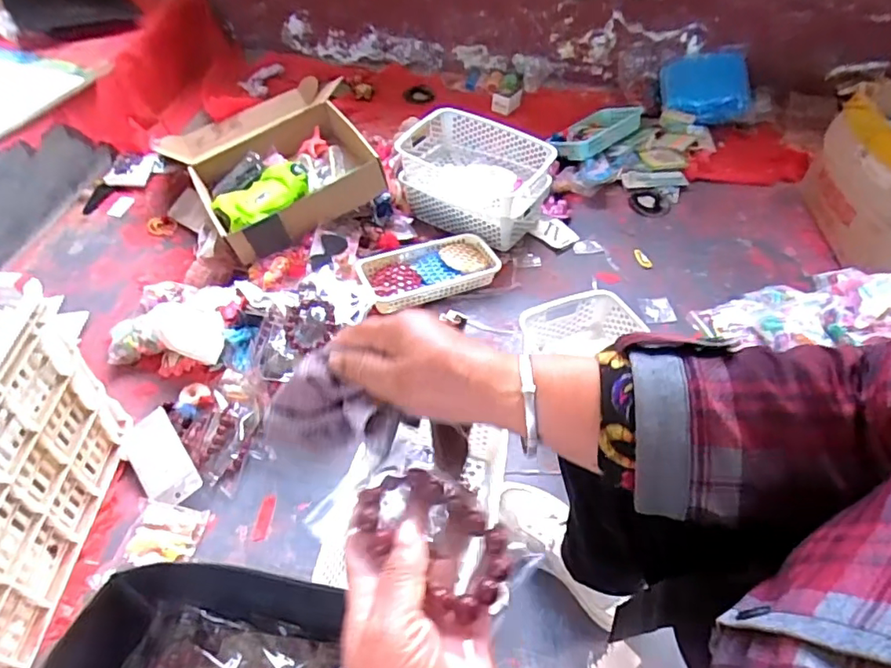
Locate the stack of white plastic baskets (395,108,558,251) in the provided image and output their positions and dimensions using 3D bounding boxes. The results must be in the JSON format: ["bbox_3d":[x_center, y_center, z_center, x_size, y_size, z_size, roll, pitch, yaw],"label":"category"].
[{"bbox_3d":[0.050,-0.327,1.189,0.306,0.181,0.212,24,51,17],"label":"stack of white plastic baskets"}]

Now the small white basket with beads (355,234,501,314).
[{"bbox_3d":[-0.035,-0.124,1.102,0.270,0.044,0.139,-17,52,-18],"label":"small white basket with beads"}]

